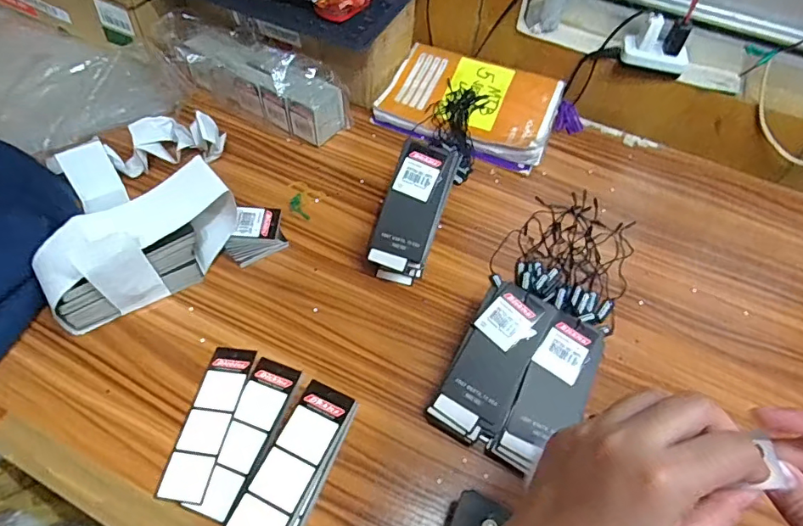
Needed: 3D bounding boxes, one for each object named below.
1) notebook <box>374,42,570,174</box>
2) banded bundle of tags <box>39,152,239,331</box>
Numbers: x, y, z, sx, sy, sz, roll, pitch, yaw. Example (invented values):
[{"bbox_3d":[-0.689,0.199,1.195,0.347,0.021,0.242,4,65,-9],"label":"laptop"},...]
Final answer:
[{"bbox_3d":[0.085,-0.198,0.599,0.203,0.029,0.148,22,57,10],"label":"notebook"},{"bbox_3d":[-0.220,-0.018,0.408,0.158,0.105,0.059,-35,65,-24],"label":"banded bundle of tags"}]

